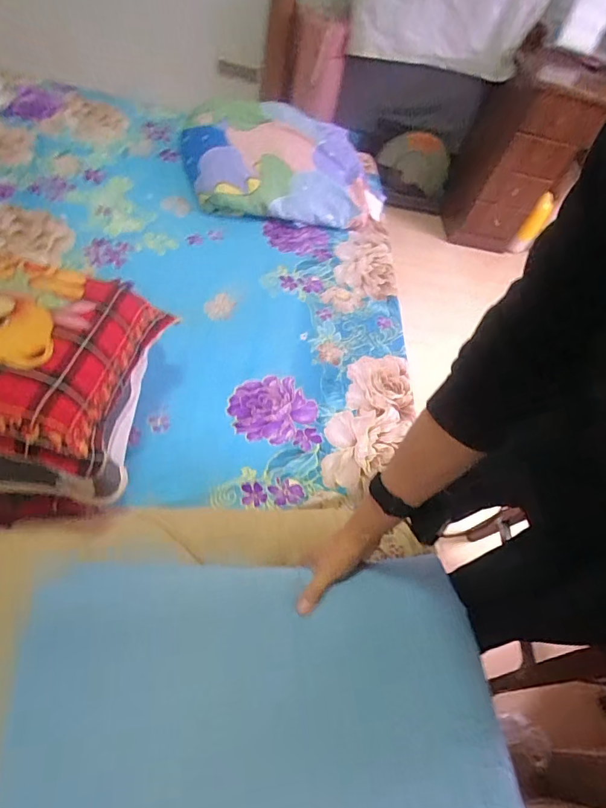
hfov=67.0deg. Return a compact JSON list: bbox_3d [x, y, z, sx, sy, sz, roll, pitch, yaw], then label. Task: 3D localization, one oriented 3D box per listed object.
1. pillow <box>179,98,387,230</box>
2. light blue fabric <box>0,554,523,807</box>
[{"bbox_3d":[-0.062,-0.732,1.397,0.572,0.240,0.408,-9,49,-15],"label":"pillow"},{"bbox_3d":[-0.034,0.377,0.455,0.511,0.073,0.451,-2,48,-9],"label":"light blue fabric"}]

